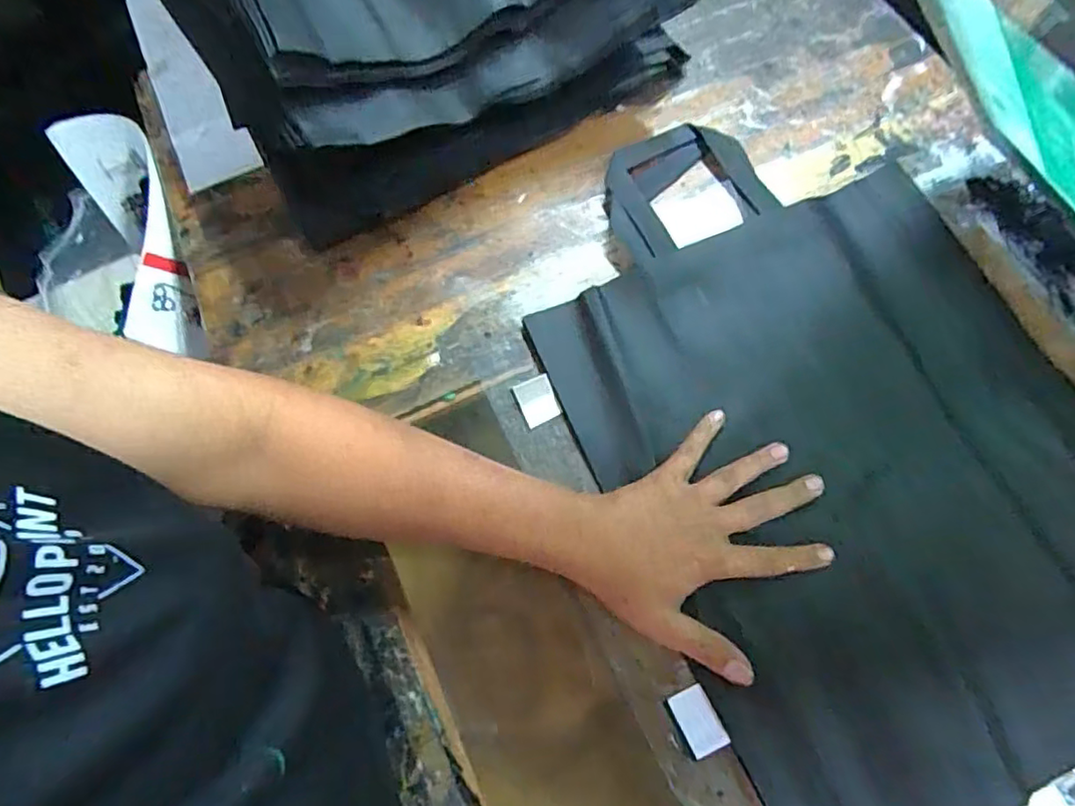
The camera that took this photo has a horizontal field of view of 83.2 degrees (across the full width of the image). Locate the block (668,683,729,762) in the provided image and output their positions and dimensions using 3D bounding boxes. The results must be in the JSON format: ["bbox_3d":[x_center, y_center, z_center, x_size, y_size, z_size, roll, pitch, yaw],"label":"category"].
[{"bbox_3d":[0.106,0.212,0.403,0.027,0.004,0.039,-24,70,-7],"label":"block"}]

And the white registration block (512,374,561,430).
[{"bbox_3d":[0.000,-0.002,0.488,0.030,0.018,0.034,-25,71,-7],"label":"white registration block"}]

